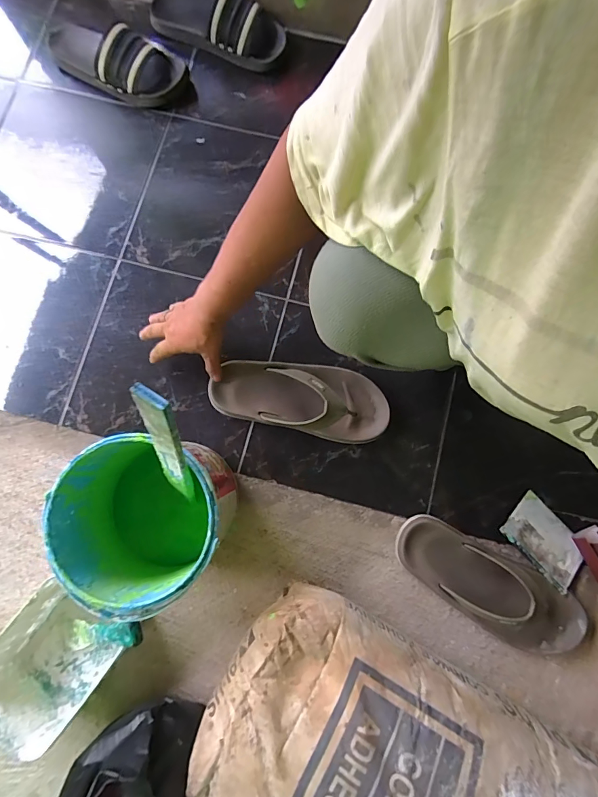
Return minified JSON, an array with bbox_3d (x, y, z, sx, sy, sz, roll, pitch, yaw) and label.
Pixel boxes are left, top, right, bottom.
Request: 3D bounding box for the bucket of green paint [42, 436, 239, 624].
[{"bbox_3d":[-0.177,0.152,0.499,0.177,0.195,0.182,0,81,0],"label":"bucket of green paint"}]

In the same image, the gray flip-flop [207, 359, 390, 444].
[{"bbox_3d":[0.001,-0.007,0.597,0.269,0.050,0.113,10,75,3],"label":"gray flip-flop"}]

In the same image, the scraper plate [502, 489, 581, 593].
[{"bbox_3d":[0.365,0.208,0.571,0.089,0.008,0.116,-39,82,-23],"label":"scraper plate"}]

